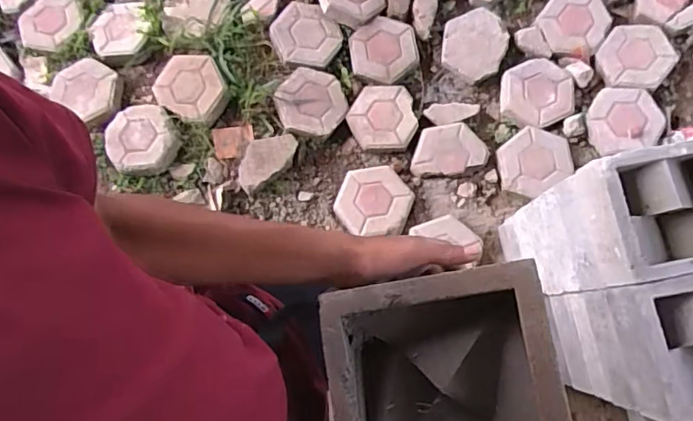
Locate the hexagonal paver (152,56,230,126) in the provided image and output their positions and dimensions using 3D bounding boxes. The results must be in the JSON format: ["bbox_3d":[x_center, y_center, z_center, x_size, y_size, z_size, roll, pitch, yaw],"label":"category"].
[{"bbox_3d":[-0.446,-0.353,1.524,0.221,0.046,0.197,28,81,10],"label":"hexagonal paver"}]

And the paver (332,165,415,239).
[{"bbox_3d":[0.080,-0.036,1.482,0.200,0.046,0.184,18,80,4],"label":"paver"}]

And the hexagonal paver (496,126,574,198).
[{"bbox_3d":[0.527,-0.137,1.506,0.209,0.061,0.182,-33,80,-5],"label":"hexagonal paver"}]

